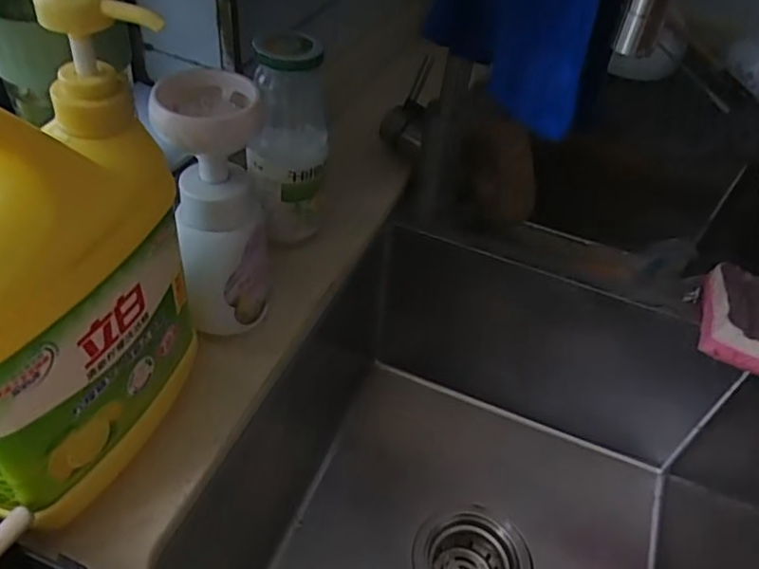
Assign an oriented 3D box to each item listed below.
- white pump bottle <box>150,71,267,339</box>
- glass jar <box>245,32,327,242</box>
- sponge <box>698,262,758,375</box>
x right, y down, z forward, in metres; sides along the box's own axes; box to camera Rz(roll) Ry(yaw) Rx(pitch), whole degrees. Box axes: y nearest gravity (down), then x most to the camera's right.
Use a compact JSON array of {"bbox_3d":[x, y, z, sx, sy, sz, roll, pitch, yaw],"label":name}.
[{"bbox_3d":[-0.105,-0.042,0.413,0.063,0.174,0.072,-6,46,-15],"label":"white pump bottle"},{"bbox_3d":[-0.070,-0.104,0.484,0.055,0.162,0.055,5,45,-4],"label":"glass jar"},{"bbox_3d":[0.306,0.026,0.521,0.064,0.035,0.087,18,45,9],"label":"sponge"}]

